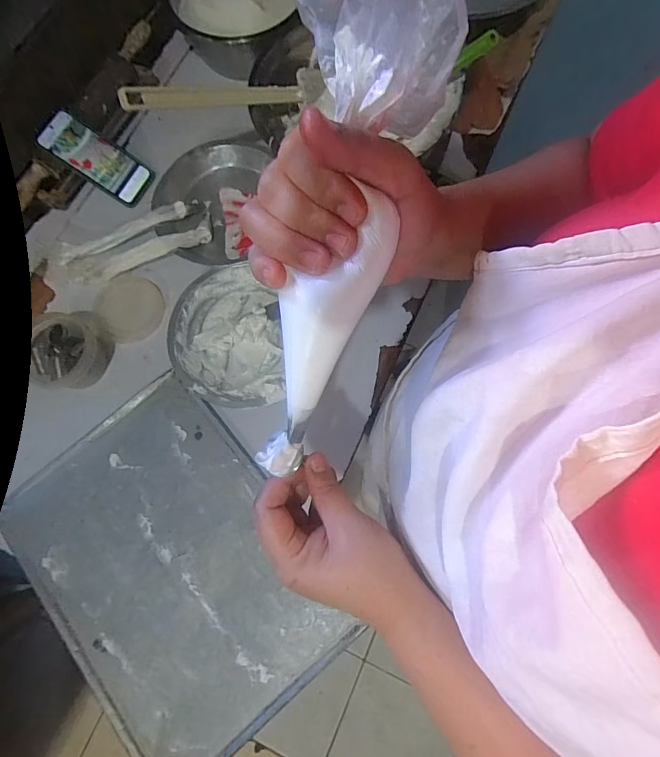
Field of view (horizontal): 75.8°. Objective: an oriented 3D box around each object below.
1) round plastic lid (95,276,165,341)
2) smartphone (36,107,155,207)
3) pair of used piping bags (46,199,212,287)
[{"bbox_3d":[-0.318,-0.114,0.674,0.099,0.012,0.108,-39,77,-8],"label":"round plastic lid"},{"bbox_3d":[-0.390,-0.369,0.712,0.166,0.017,0.078,31,75,-28],"label":"smartphone"},{"bbox_3d":[-0.330,-0.218,0.693,0.270,0.034,0.084,-24,76,-4],"label":"pair of used piping bags"}]

